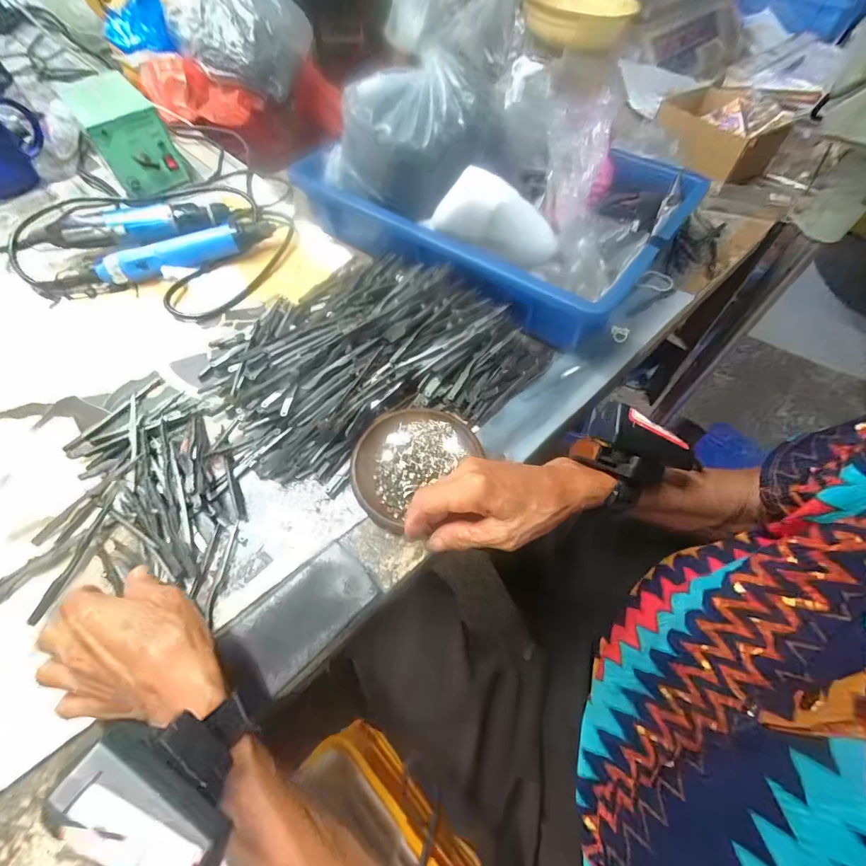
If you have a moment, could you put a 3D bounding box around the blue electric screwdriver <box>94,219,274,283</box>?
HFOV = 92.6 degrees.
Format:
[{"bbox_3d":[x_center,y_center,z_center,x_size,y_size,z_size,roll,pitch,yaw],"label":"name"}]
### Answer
[{"bbox_3d":[-0.303,-0.223,0.519,0.204,0.040,0.032,-25,62,-14],"label":"blue electric screwdriver"}]

